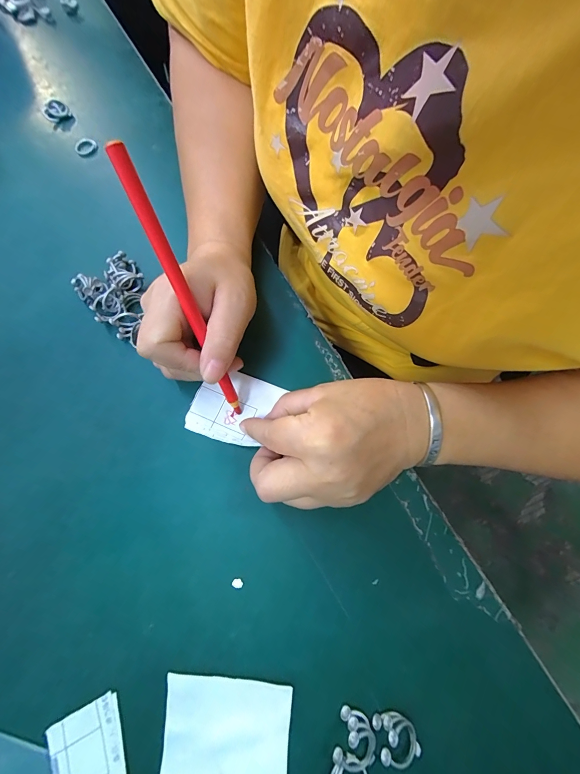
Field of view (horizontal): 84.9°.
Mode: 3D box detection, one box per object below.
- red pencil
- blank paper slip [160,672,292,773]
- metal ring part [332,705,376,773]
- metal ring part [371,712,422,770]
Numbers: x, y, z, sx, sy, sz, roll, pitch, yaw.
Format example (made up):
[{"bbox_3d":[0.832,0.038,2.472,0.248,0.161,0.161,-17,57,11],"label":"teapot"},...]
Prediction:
[{"bbox_3d":[-0.059,-0.045,0.191,0.009,0.167,0.005,-21,37,-5],"label":"red pencil"},{"bbox_3d":[-0.037,0.197,0.181,0.071,0.004,0.050,1,72,2],"label":"blank paper slip"},{"bbox_3d":[0.036,0.196,0.173,0.021,0.015,0.025,20,73,9],"label":"metal ring part"},{"bbox_3d":[0.059,0.193,0.172,0.022,0.015,0.021,-12,71,-2],"label":"metal ring part"}]

